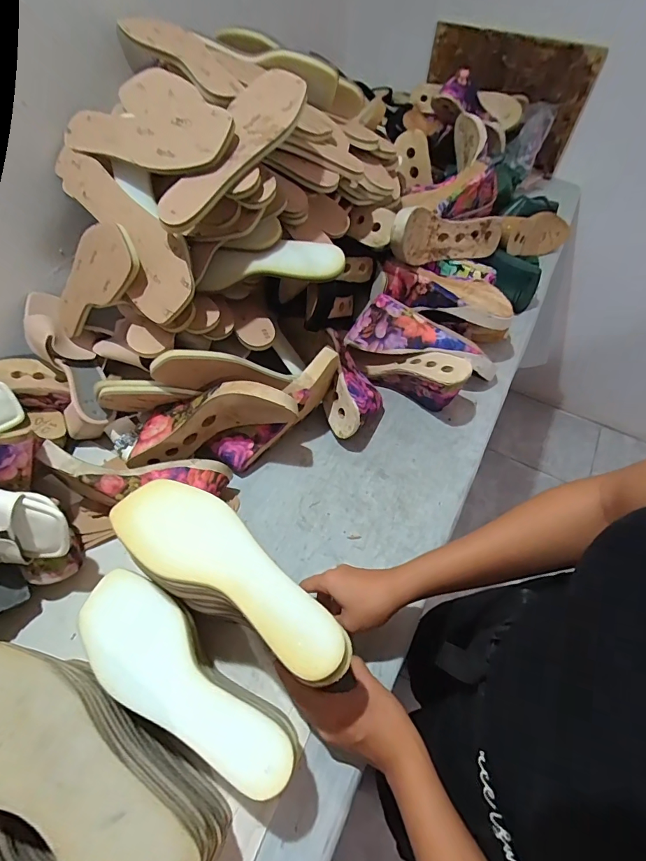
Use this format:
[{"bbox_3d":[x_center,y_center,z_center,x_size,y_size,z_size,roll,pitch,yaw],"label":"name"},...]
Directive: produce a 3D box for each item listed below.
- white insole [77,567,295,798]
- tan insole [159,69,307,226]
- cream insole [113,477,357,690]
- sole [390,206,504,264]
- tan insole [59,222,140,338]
[{"bbox_3d":[-0.129,0.215,0.366,0.234,0.010,0.077,34,62,20],"label":"white insole"},{"bbox_3d":[-0.101,-0.331,0.483,0.098,0.018,0.247,26,76,16],"label":"tan insole"},{"bbox_3d":[-0.082,0.121,0.366,0.240,0.009,0.082,30,61,19],"label":"cream insole"},{"bbox_3d":[0.200,-0.311,0.682,0.239,0.082,0.046,-12,56,-27],"label":"sole"},{"bbox_3d":[-0.307,-0.192,0.548,0.236,0.084,0.018,-9,12,42],"label":"tan insole"}]

